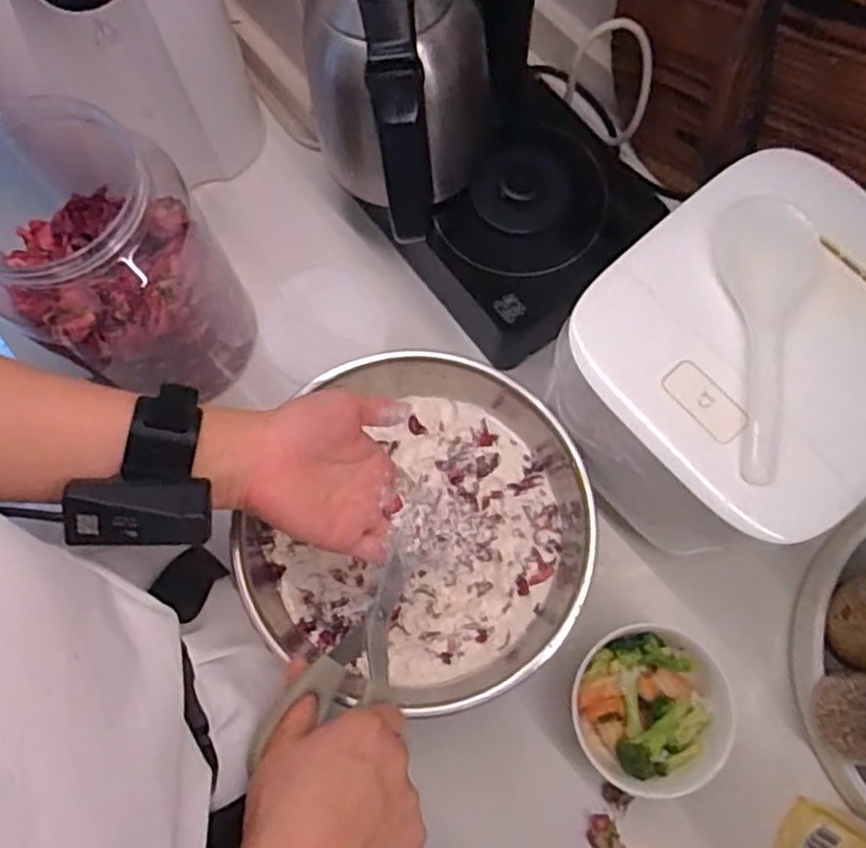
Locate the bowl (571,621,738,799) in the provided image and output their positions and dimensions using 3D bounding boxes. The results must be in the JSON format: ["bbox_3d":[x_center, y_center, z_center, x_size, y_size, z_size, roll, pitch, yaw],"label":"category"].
[{"bbox_3d":[0.160,0.209,0.521,0.108,0.056,0.109,0,74,0],"label":"bowl"}]

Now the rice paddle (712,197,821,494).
[{"bbox_3d":[0.203,-0.056,0.426,0.064,0.011,0.182,9,75,3],"label":"rice paddle"}]

